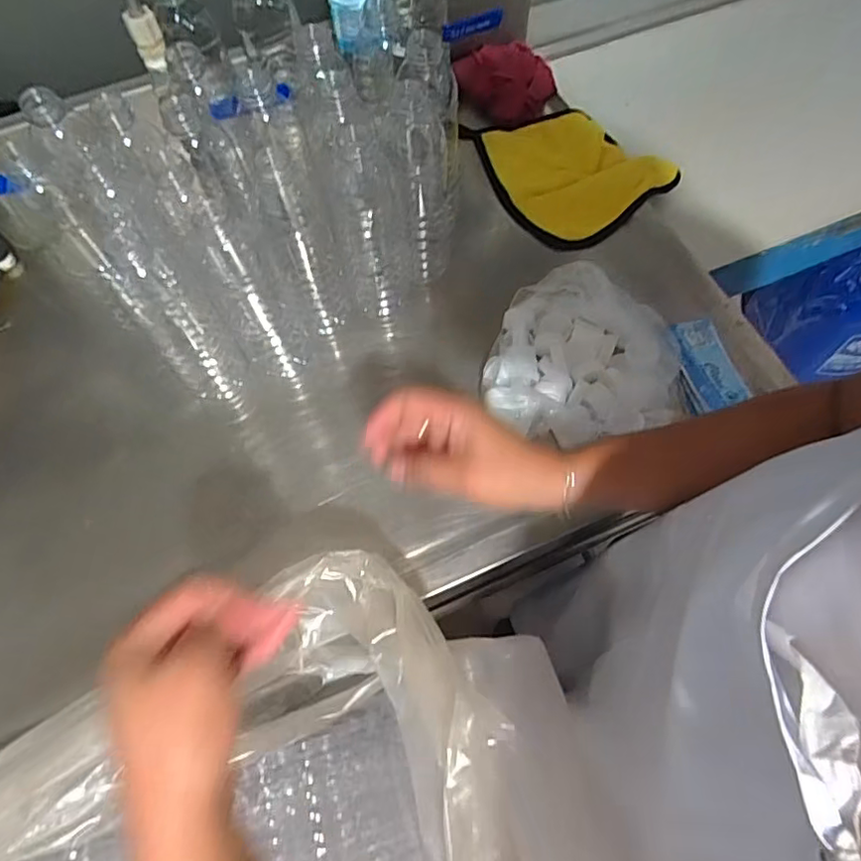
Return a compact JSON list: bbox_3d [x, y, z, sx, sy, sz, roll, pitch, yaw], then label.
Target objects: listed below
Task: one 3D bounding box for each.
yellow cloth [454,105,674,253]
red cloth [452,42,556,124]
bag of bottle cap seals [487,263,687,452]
[{"bbox_3d":[0.157,-0.312,0.720,0.205,0.059,0.212,-36,68,-14],"label":"yellow cloth"},{"bbox_3d":[0.093,-0.443,0.760,0.129,0.060,0.114,5,64,5],"label":"red cloth"},{"bbox_3d":[0.145,-0.062,0.551,0.177,0.059,0.160,13,65,9],"label":"bag of bottle cap seals"}]

